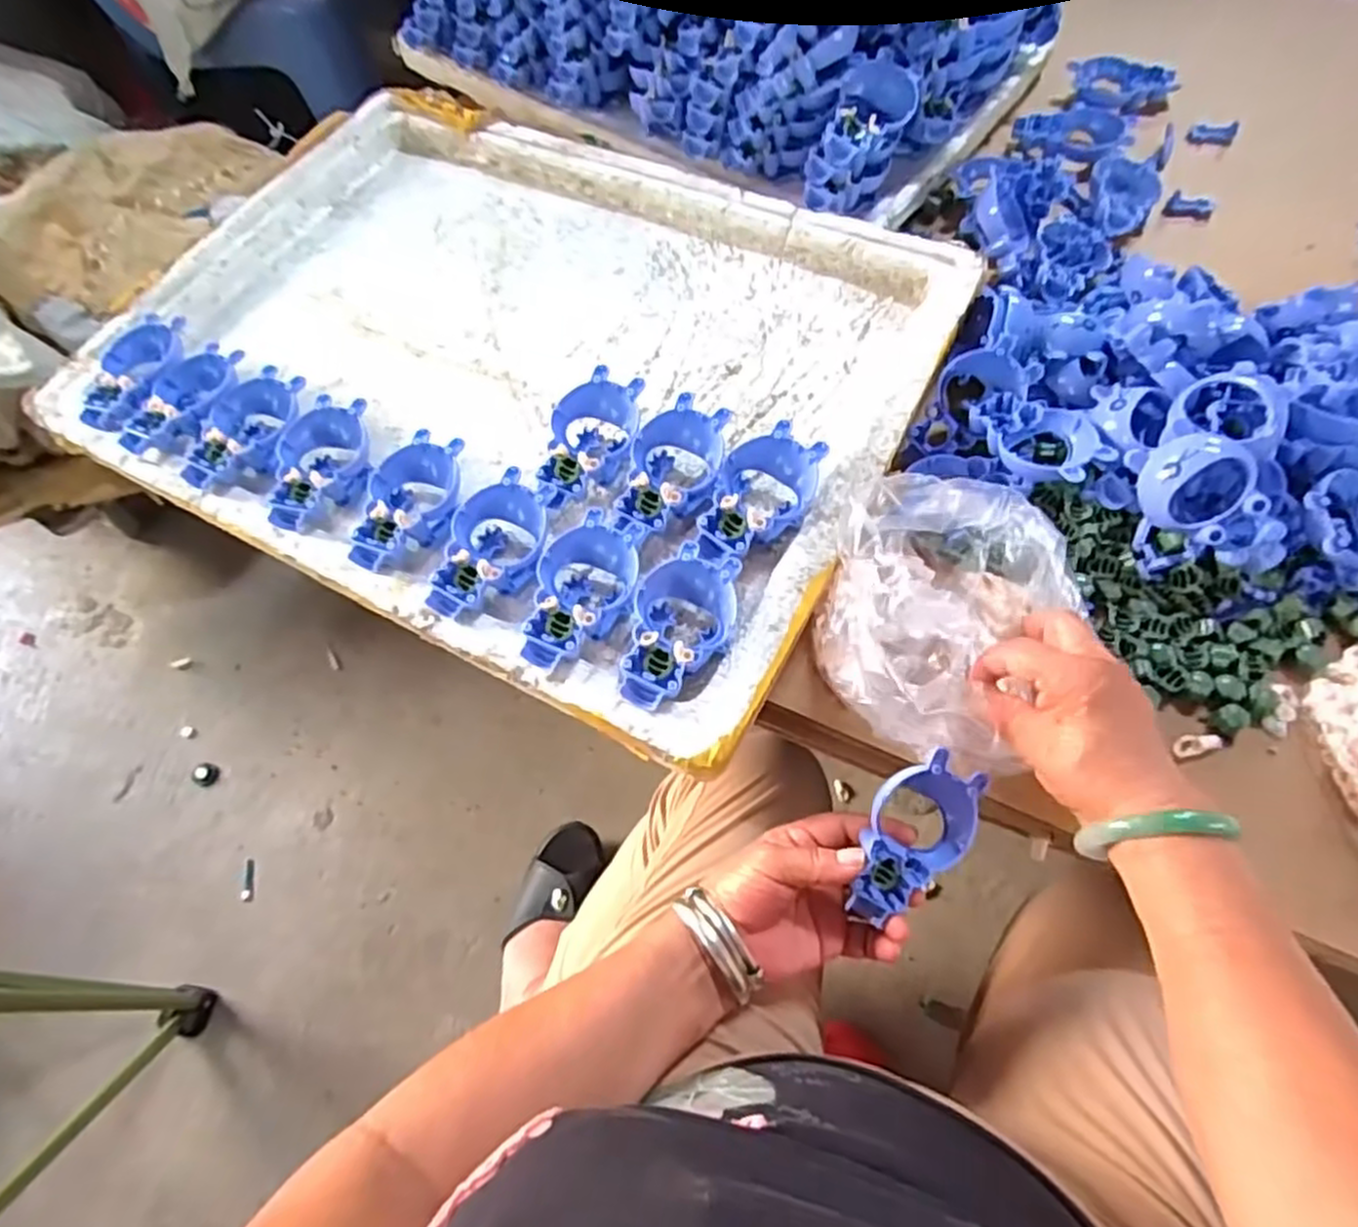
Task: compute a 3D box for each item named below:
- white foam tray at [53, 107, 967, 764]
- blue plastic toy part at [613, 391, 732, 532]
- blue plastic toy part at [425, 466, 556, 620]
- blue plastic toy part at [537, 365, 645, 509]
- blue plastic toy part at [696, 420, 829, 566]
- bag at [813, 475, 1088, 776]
[{"bbox_3d":[-0.129,-0.207,0.571,0.596,0.049,0.456,27,68,13],"label":"white foam tray"},{"bbox_3d":[-0.004,-0.089,0.496,0.060,0.044,0.103,11,64,9],"label":"blue plastic toy part"},{"bbox_3d":[-0.118,-0.040,0.480,0.058,0.039,0.097,13,64,10],"label":"blue plastic toy part"},{"bbox_3d":[-0.060,-0.111,0.512,0.057,0.044,0.106,8,64,7],"label":"blue plastic toy part"},{"bbox_3d":[0.049,-0.072,0.486,0.058,0.042,0.101,32,69,18],"label":"blue plastic toy part"},{"bbox_3d":[0.164,0.001,0.446,0.145,0.069,0.157,18,66,10],"label":"bag"}]

